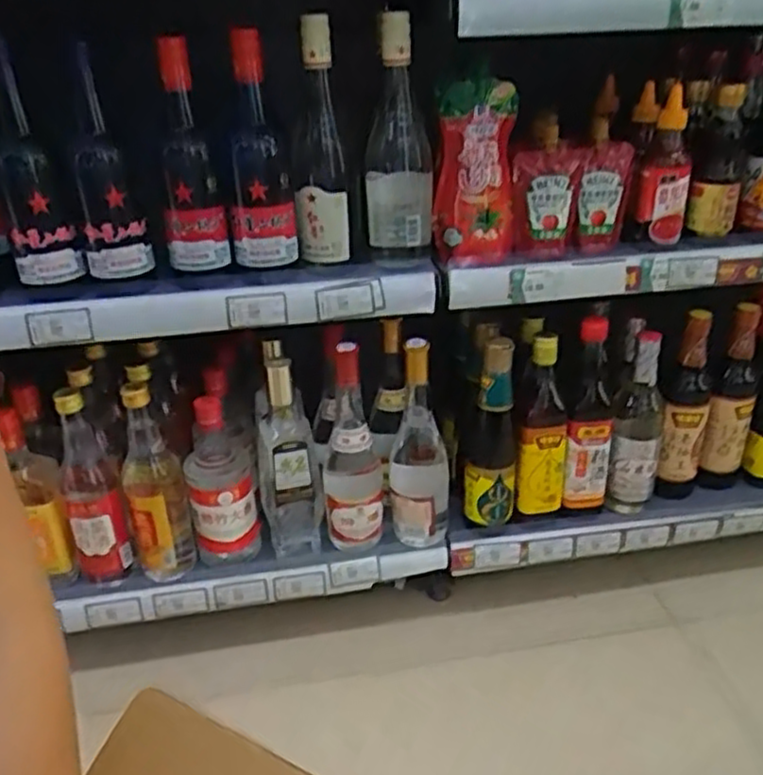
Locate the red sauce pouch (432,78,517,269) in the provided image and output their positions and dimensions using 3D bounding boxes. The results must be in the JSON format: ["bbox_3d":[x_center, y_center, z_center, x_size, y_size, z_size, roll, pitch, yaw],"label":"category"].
[{"bbox_3d":[0.101,-0.232,0.799,0.084,0.181,0.043,3,30,10],"label":"red sauce pouch"}]

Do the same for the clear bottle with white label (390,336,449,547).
[{"bbox_3d":[0.044,0.068,0.884,0.071,0.270,0.072,0,30,5],"label":"clear bottle with white label"}]

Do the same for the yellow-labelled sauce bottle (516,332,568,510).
[{"bbox_3d":[0.200,0.048,0.904,0.054,0.232,0.050,5,30,13],"label":"yellow-labelled sauce bottle"}]

